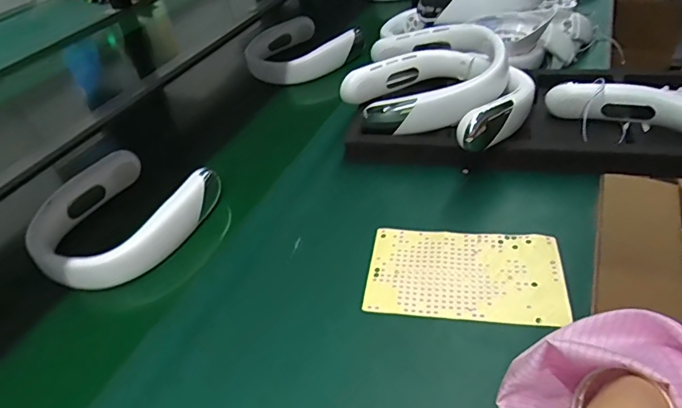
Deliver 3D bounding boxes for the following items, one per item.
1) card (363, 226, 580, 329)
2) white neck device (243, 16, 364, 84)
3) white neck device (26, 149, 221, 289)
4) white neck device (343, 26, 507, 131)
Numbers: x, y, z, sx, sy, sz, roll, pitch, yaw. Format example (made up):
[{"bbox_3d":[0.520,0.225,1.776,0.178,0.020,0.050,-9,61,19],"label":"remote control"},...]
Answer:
[{"bbox_3d":[0.121,0.068,0.480,0.184,0.005,0.108,1,41,11],"label":"card"},{"bbox_3d":[-0.081,-0.290,0.922,0.183,0.049,0.195,-28,44,-22],"label":"white neck device"},{"bbox_3d":[-0.270,0.015,0.600,0.183,0.052,0.207,17,46,27],"label":"white neck device"},{"bbox_3d":[0.122,-0.159,0.653,0.196,0.077,0.167,-33,46,-27],"label":"white neck device"}]

